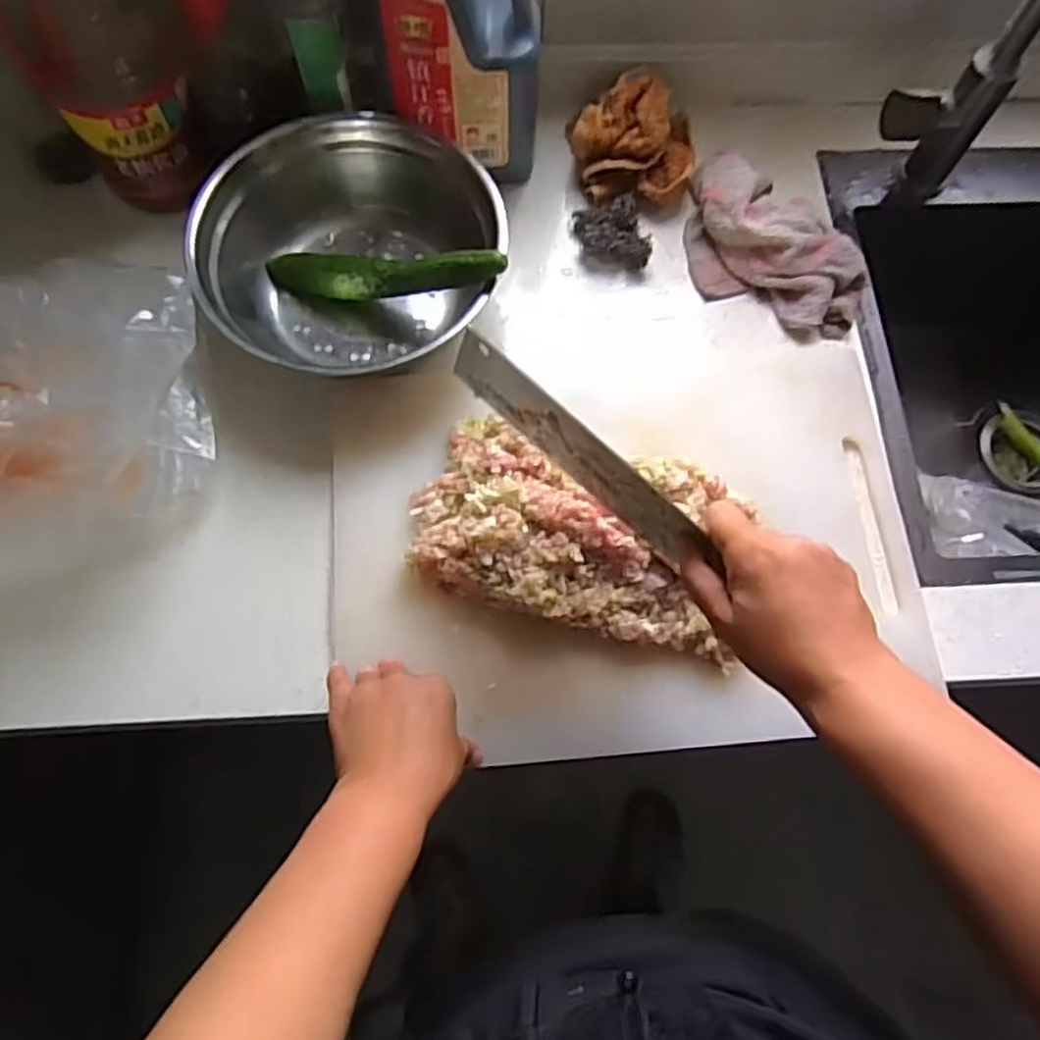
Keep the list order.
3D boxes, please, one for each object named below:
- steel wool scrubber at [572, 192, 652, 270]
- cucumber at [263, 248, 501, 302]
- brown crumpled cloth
[{"bbox_3d":[0.086,-0.269,0.681,0.059,0.031,0.069,-13,72,-6],"label":"steel wool scrubber"},{"bbox_3d":[-0.118,-0.209,0.620,0.238,0.041,0.030,7,70,26],"label":"cucumber"},{"bbox_3d":[0.112,-0.352,0.686,0.115,0.073,0.098,-26,74,-10],"label":"brown crumpled cloth"}]

